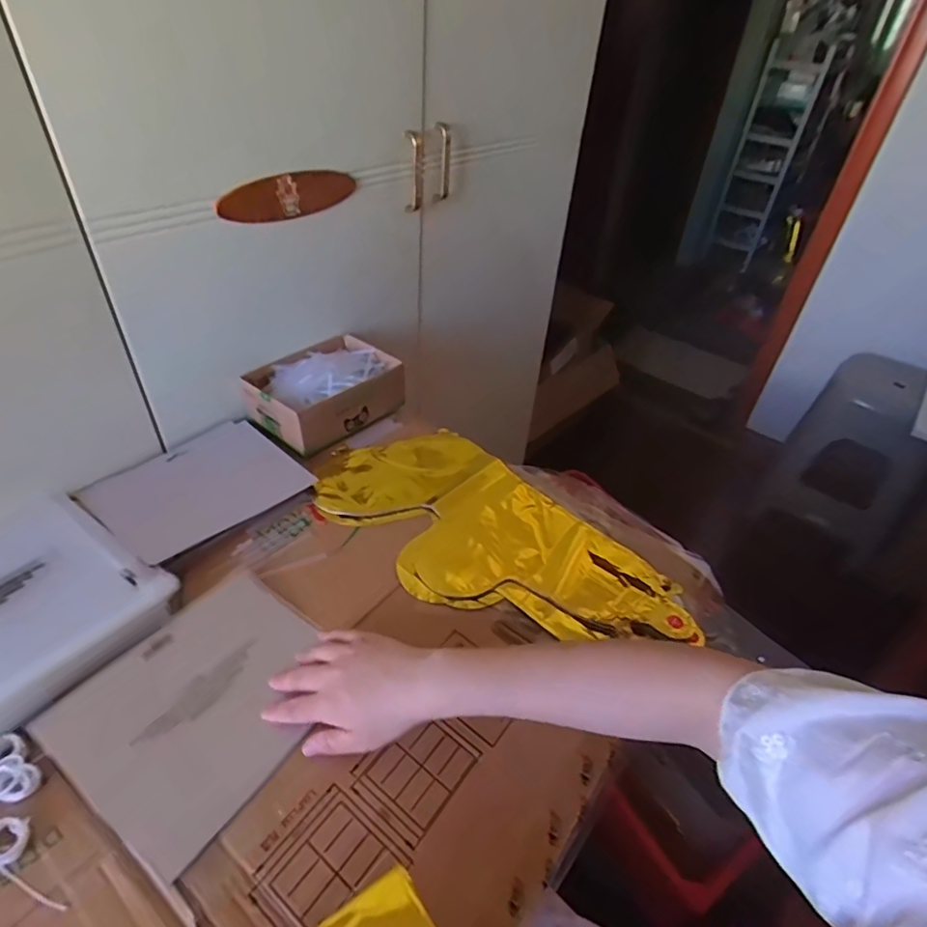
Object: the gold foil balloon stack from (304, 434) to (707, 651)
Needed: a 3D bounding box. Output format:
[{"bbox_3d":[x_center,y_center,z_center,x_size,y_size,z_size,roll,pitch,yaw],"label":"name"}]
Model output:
[{"bbox_3d":[0.030,0.079,0.616,0.420,0.014,0.211,34,47,28],"label":"gold foil balloon stack"}]

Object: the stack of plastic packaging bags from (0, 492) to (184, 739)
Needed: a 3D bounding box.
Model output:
[{"bbox_3d":[-0.405,0.128,0.475,0.213,0.028,0.217,28,45,23],"label":"stack of plastic packaging bags"}]

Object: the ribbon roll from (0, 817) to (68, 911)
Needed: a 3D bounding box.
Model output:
[{"bbox_3d":[-0.290,0.265,0.366,0.083,0.004,0.027,22,43,17],"label":"ribbon roll"}]

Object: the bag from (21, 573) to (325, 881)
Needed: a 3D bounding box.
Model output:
[{"bbox_3d":[-0.210,0.195,0.461,0.160,0.011,0.198,36,45,14],"label":"bag"}]

